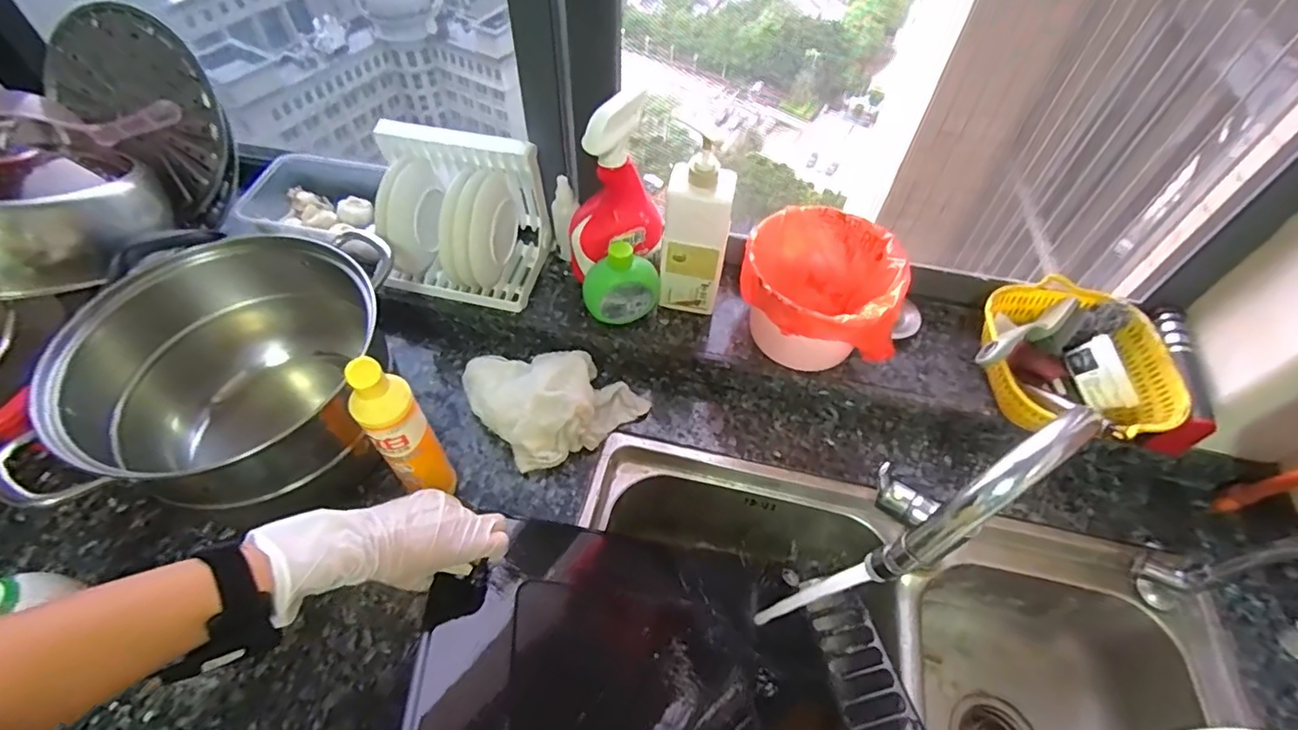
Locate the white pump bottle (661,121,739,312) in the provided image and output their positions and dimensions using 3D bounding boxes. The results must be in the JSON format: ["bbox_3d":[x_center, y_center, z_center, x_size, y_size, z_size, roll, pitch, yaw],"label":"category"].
[{"bbox_3d":[0.059,-0.152,0.705,0.081,0.231,0.046,9,54,4],"label":"white pump bottle"}]

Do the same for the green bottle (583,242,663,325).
[{"bbox_3d":[-0.034,-0.100,0.735,0.092,0.117,0.048,-23,58,-18],"label":"green bottle"}]

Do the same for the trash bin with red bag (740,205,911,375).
[{"bbox_3d":[0.204,-0.082,0.715,0.184,0.137,0.180,12,54,6],"label":"trash bin with red bag"}]

